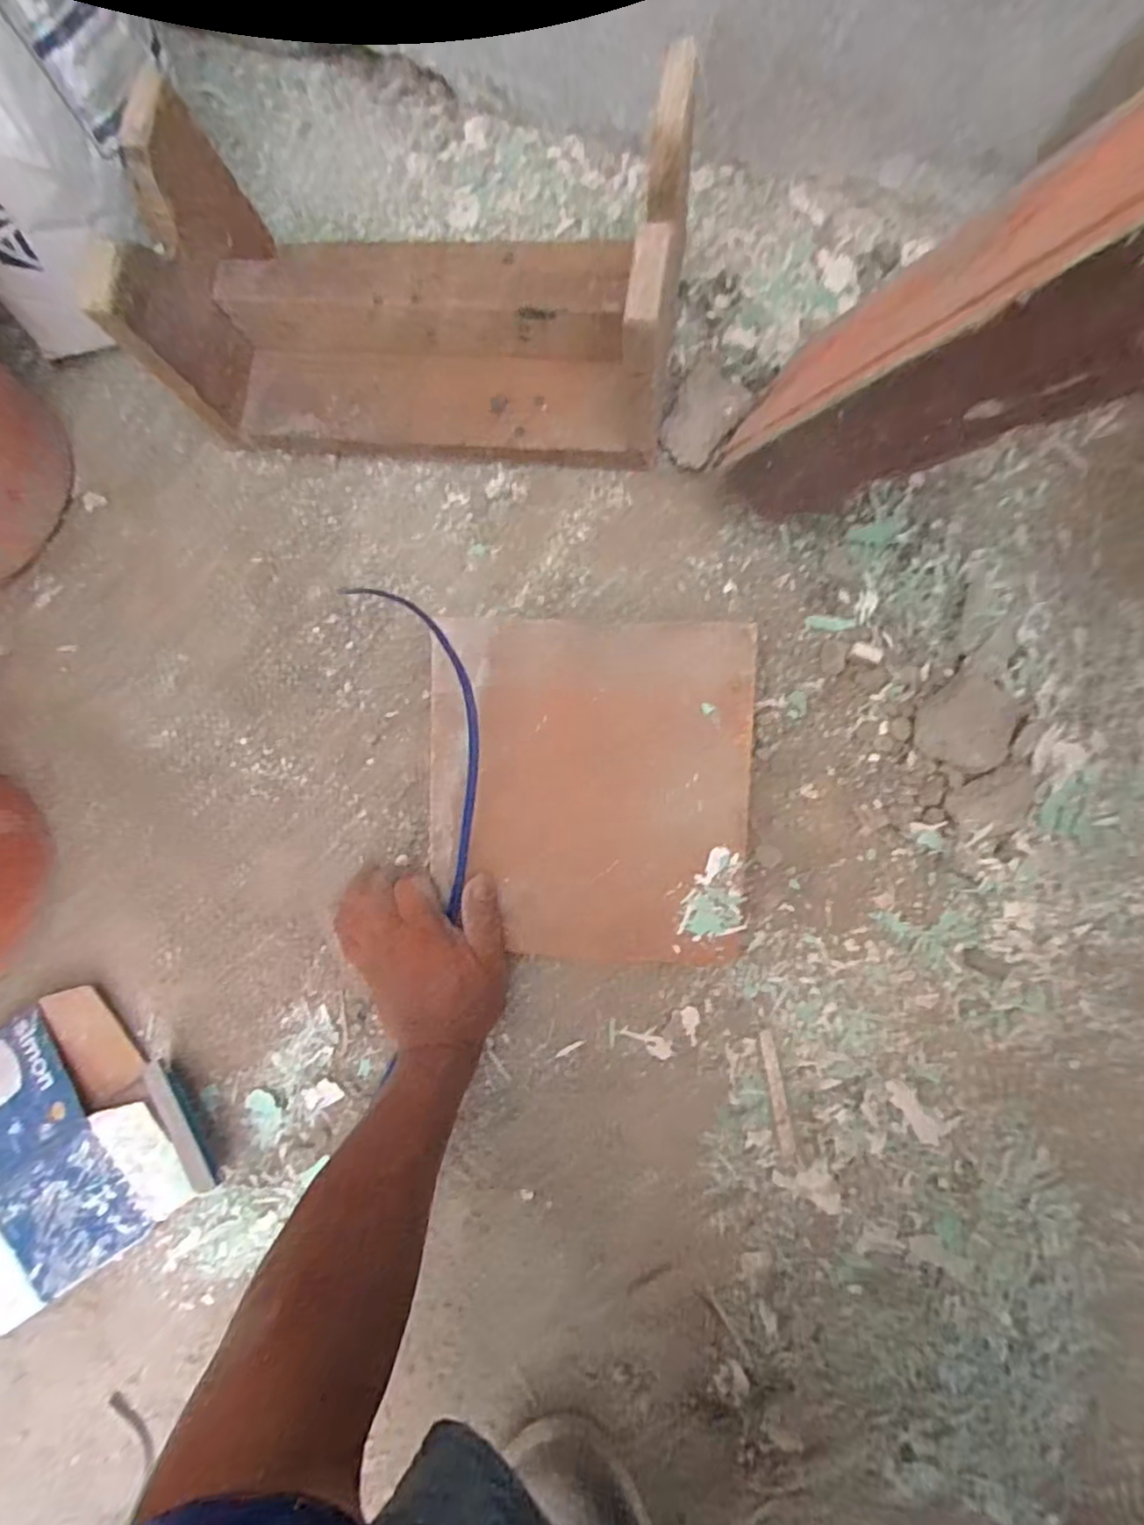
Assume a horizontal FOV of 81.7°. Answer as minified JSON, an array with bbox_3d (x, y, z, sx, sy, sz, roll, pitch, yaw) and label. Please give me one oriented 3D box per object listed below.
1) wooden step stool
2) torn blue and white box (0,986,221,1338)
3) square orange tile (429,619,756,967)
[{"bbox_3d":[-0.104,-0.317,0.454,0.345,0.150,0.164,10,87,9],"label":"wooden step stool"},{"bbox_3d":[-0.429,0.314,0.519,0.328,0.055,0.202,-36,82,4],"label":"torn blue and white box"},{"bbox_3d":[0.011,0.022,0.458,0.217,0.014,0.233,2,97,5],"label":"square orange tile"}]

